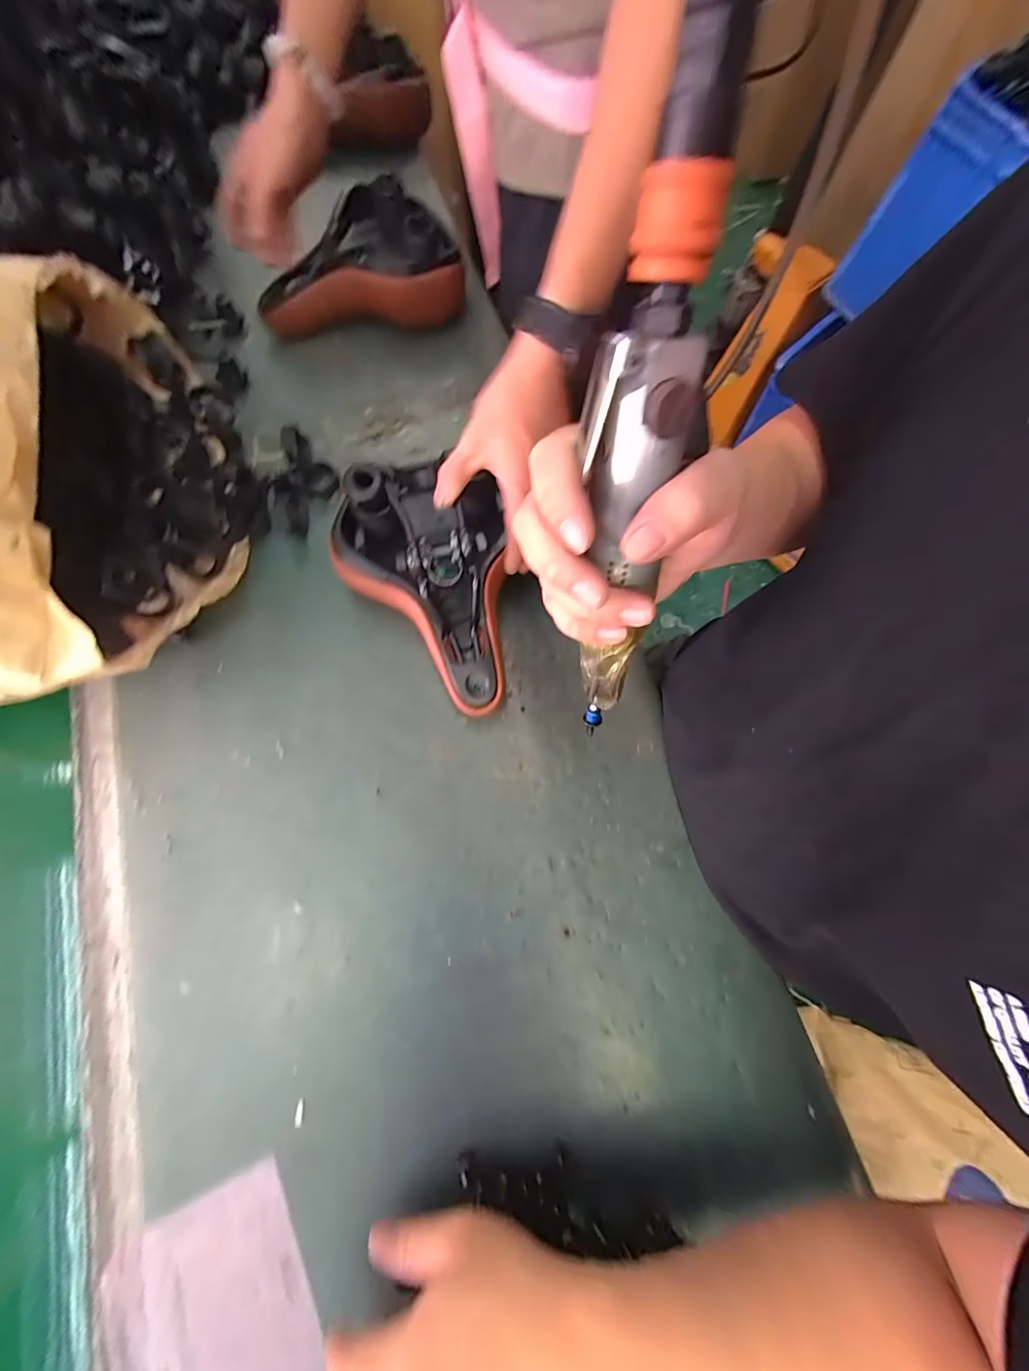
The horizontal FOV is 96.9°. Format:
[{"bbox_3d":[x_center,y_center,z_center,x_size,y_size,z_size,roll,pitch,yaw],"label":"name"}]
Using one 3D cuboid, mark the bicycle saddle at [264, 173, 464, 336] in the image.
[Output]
[{"bbox_3d":[-0.185,-0.509,0.549,0.232,0.082,0.136,-8,72,-2],"label":"bicycle saddle"}]

